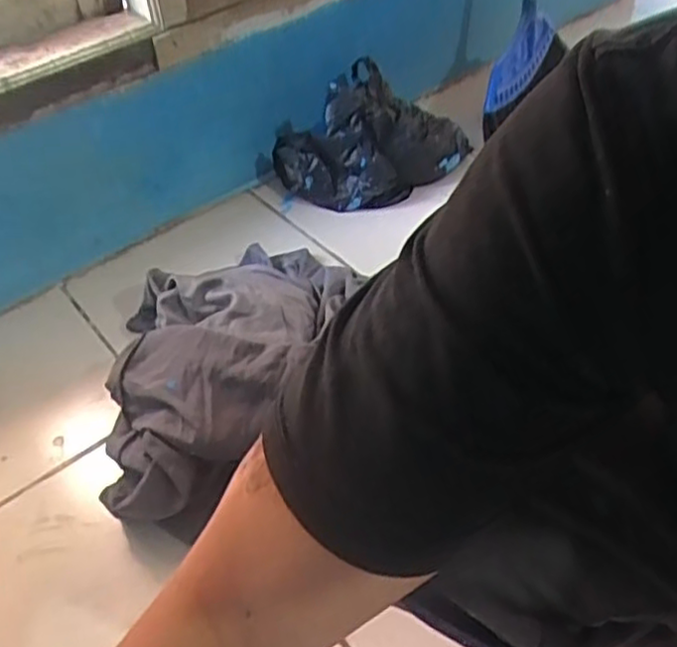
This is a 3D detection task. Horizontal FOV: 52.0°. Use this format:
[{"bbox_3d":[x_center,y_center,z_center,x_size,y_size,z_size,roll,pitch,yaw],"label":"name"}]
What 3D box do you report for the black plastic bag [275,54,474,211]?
[{"bbox_3d":[0.044,-0.291,1.073,0.265,0.152,0.214,-31,52,-24],"label":"black plastic bag"}]

